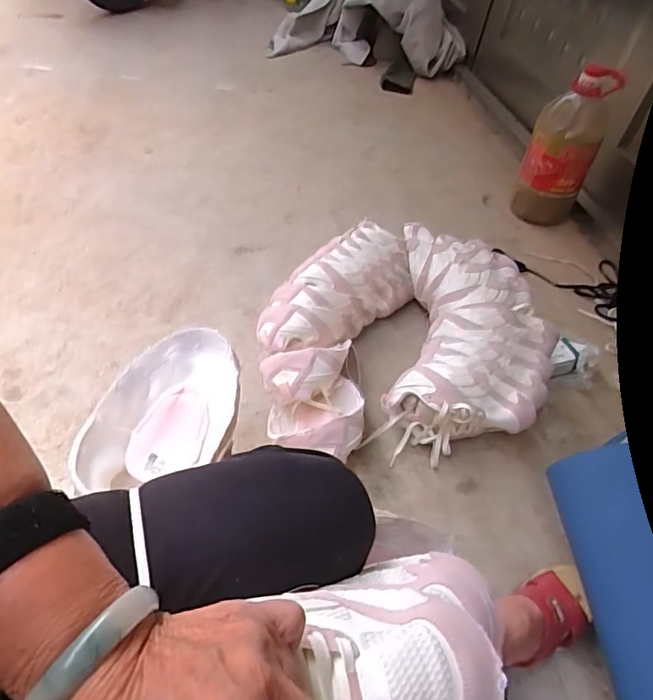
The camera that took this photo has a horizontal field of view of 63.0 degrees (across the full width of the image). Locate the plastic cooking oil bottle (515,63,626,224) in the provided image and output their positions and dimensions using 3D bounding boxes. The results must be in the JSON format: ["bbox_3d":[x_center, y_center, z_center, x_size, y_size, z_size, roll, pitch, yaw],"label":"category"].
[{"bbox_3d":[0.520,-0.440,1.182,0.136,0.327,0.116,21,49,10],"label":"plastic cooking oil bottle"}]

